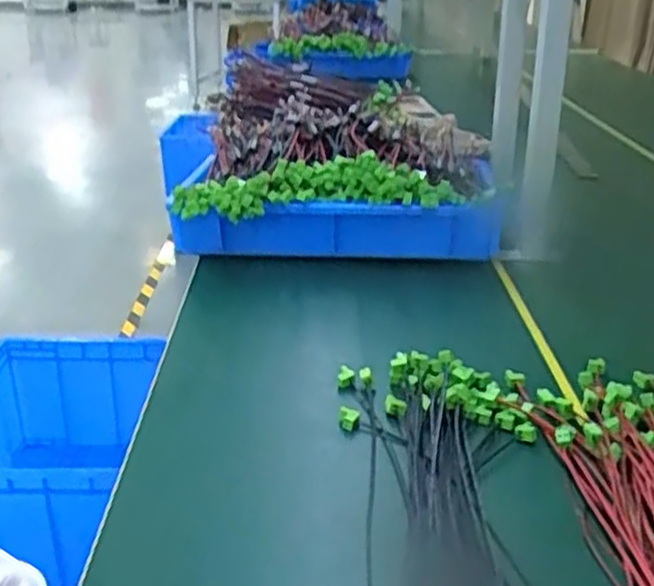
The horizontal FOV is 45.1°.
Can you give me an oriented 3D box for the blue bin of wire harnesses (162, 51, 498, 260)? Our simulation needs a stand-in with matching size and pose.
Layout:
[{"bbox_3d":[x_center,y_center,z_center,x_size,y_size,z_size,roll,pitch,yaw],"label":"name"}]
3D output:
[{"bbox_3d":[0.024,-0.215,1.264,0.442,0.159,0.611,1,24,1],"label":"blue bin of wire harnesses"}]

